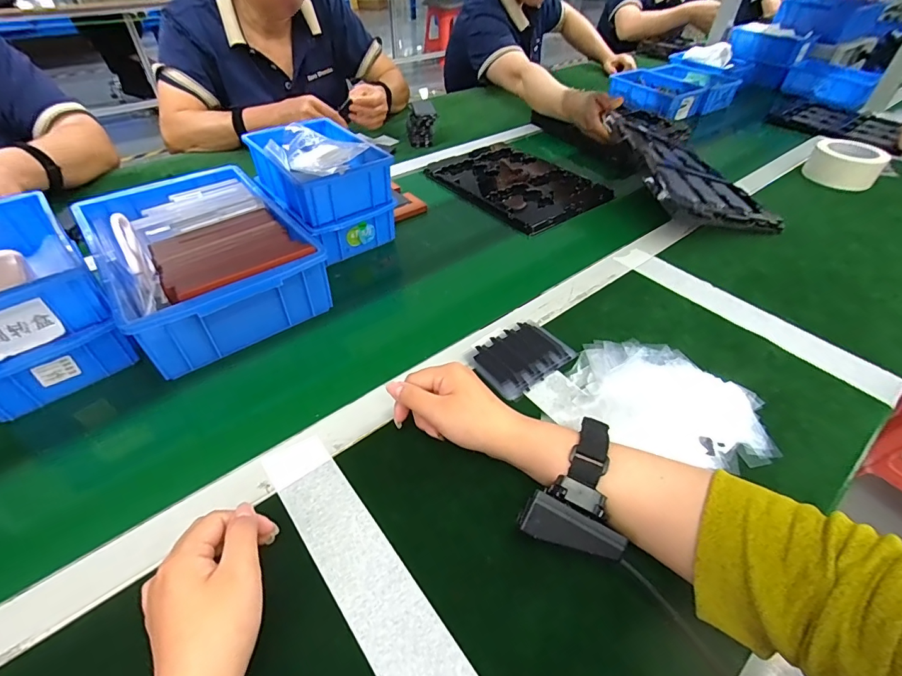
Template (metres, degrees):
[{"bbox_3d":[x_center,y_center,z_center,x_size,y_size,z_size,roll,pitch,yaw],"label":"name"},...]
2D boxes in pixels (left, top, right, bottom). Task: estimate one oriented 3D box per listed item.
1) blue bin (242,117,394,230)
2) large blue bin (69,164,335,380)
[{"bbox_3d":[-0.183,-0.238,0.598,0.128,0.058,0.182,-30,53,-27],"label":"blue bin"},{"bbox_3d":[-0.302,-0.106,0.528,0.194,0.079,0.288,-30,53,-27],"label":"large blue bin"}]

